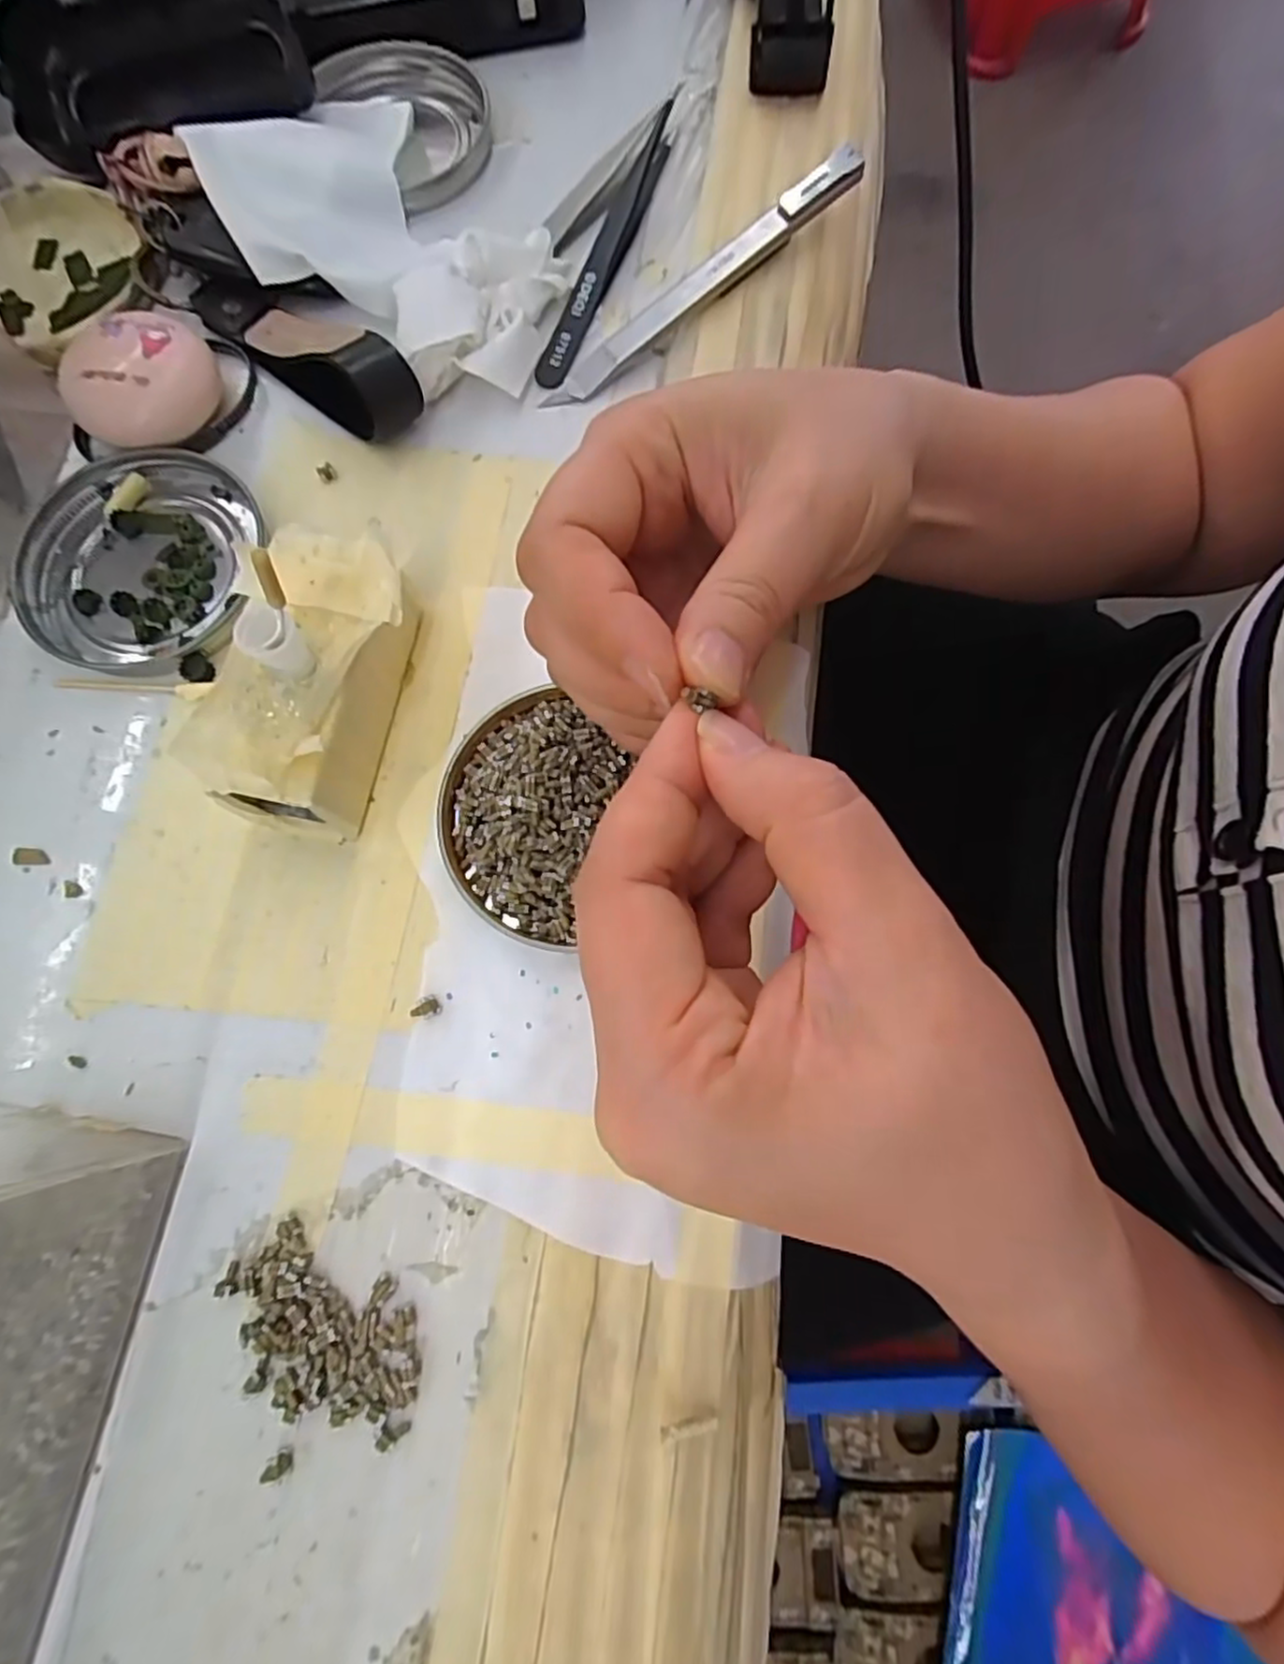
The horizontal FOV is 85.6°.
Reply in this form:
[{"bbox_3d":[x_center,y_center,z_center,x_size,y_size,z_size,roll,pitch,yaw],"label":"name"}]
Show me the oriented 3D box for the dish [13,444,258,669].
[{"bbox_3d":[-0.168,-0.090,0.228,0.073,0.008,0.076,0,76,0],"label":"dish"}]

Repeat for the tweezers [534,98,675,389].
[{"bbox_3d":[-0.015,-0.218,0.256,0.015,0.010,0.125,18,77,4],"label":"tweezers"}]

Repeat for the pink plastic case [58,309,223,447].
[{"bbox_3d":[-0.167,-0.150,0.235,0.047,0.023,0.039,-35,79,-8],"label":"pink plastic case"}]

